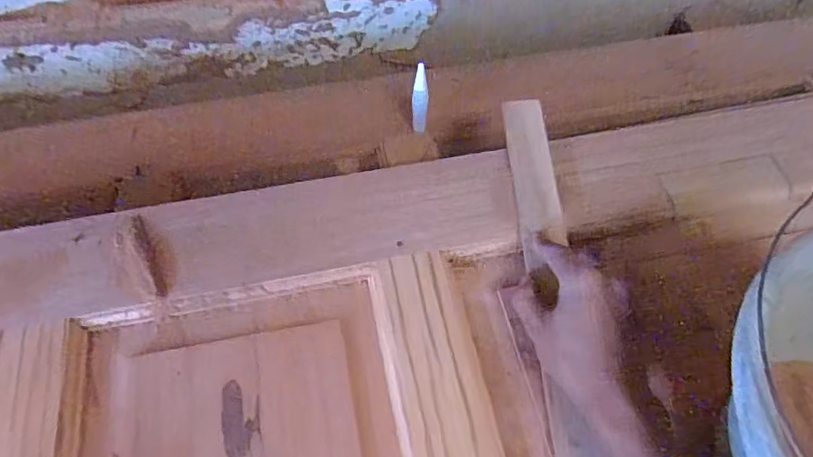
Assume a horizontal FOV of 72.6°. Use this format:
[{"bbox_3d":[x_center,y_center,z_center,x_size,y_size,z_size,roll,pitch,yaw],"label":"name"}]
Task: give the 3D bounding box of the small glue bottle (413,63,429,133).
[{"bbox_3d":[0.016,-0.144,0.642,0.018,0.102,0.020,8,60,3],"label":"small glue bottle"}]

